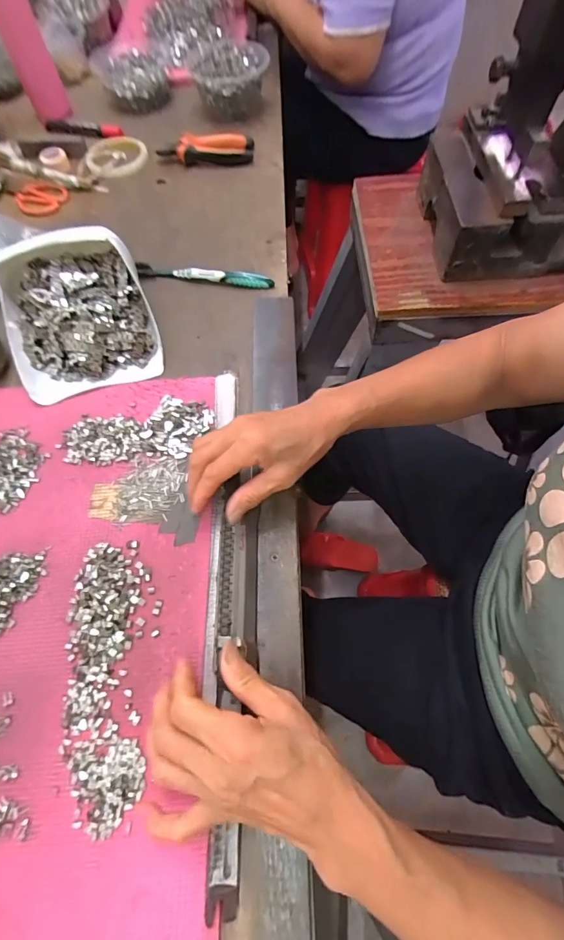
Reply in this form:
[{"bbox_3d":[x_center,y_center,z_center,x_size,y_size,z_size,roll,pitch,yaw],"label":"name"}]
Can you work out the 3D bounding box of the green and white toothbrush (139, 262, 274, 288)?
[{"bbox_3d":[-0.099,-0.250,0.523,0.177,0.020,0.016,7,65,5],"label":"green and white toothbrush"}]

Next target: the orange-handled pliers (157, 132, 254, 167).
[{"bbox_3d":[-0.117,-0.501,0.632,0.144,0.033,0.044,-9,65,-3],"label":"orange-handled pliers"}]

